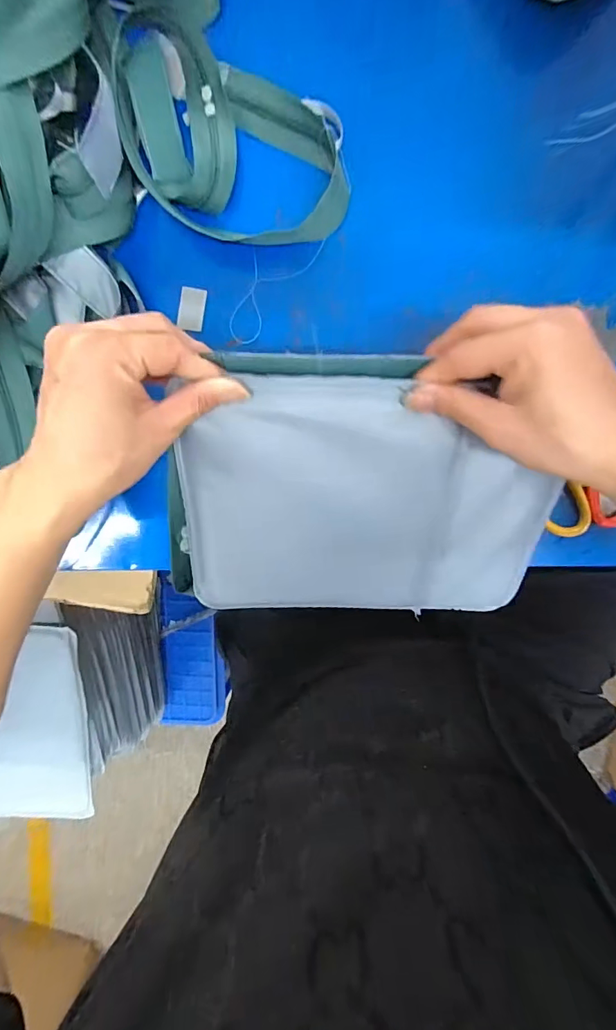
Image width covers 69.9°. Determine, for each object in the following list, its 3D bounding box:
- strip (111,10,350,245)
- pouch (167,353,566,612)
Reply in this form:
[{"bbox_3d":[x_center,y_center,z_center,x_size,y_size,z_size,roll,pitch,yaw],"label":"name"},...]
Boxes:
[{"bbox_3d":[-0.072,-0.330,0.394,0.228,0.042,0.142,32,98,0],"label":"strip"},{"bbox_3d":[0.042,-0.009,0.364,0.295,0.039,0.230,1,120,-2],"label":"pouch"}]

